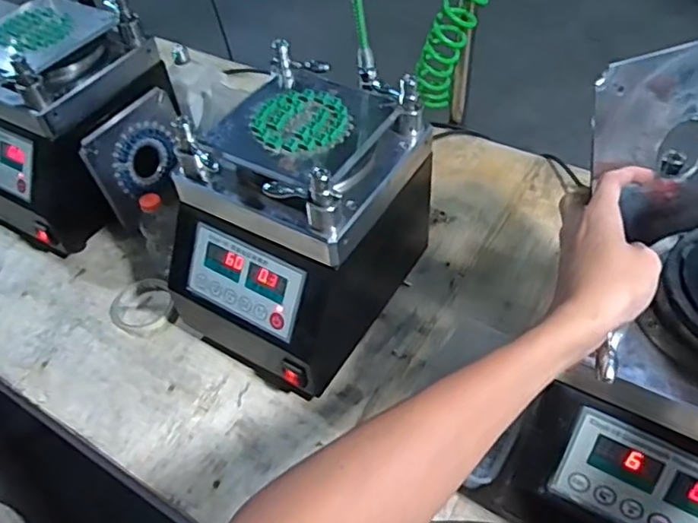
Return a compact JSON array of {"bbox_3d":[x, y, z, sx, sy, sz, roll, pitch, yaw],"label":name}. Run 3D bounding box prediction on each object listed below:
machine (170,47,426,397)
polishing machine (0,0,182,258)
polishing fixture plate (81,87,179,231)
[{"bbox_3d":[-0.063,-0.048,0.730,0.238,0.276,0.285,27,57,25],"label":"machine"},{"bbox_3d":[-0.445,-0.219,0.901,0.232,0.280,0.278,25,55,25],"label":"polishing machine"},{"bbox_3d":[-0.312,-0.161,0.909,0.019,0.148,0.168,14,50,38],"label":"polishing fixture plate"}]

